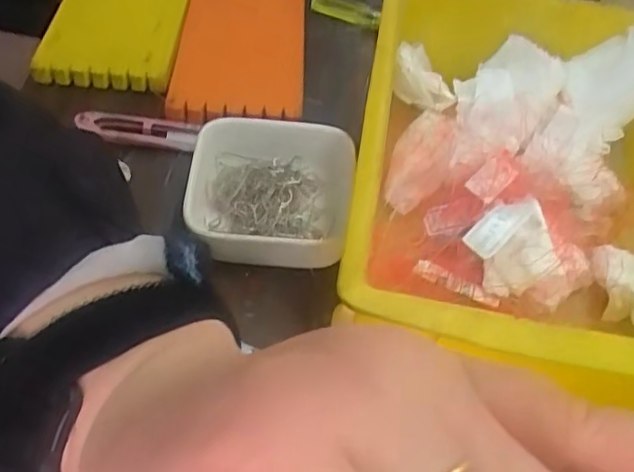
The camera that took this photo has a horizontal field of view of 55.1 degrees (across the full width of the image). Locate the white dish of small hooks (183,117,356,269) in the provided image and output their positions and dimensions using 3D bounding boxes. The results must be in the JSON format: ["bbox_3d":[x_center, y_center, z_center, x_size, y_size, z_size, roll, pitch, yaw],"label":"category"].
[{"bbox_3d":[-0.027,-0.018,0.314,0.087,0.037,0.090,4,51,-4],"label":"white dish of small hooks"}]

